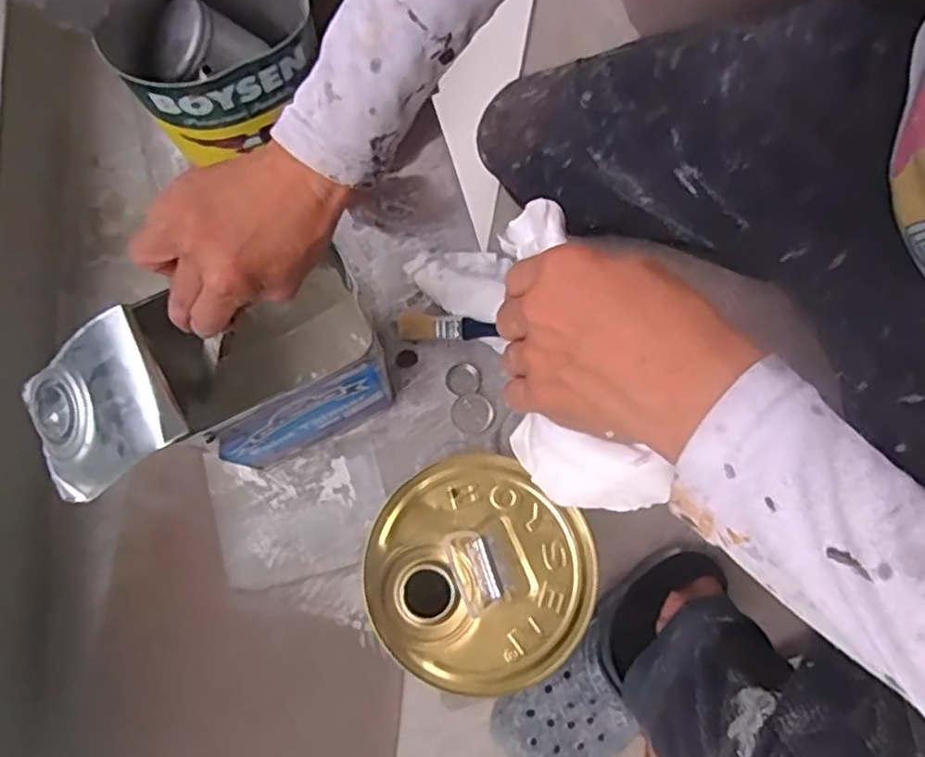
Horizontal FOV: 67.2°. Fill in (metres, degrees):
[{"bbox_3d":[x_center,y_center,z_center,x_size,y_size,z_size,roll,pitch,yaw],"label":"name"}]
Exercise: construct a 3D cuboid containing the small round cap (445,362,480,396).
[{"bbox_3d":[0.000,0.000,0.709,0.034,0.008,0.034,-1,80,-1],"label":"small round cap"}]

